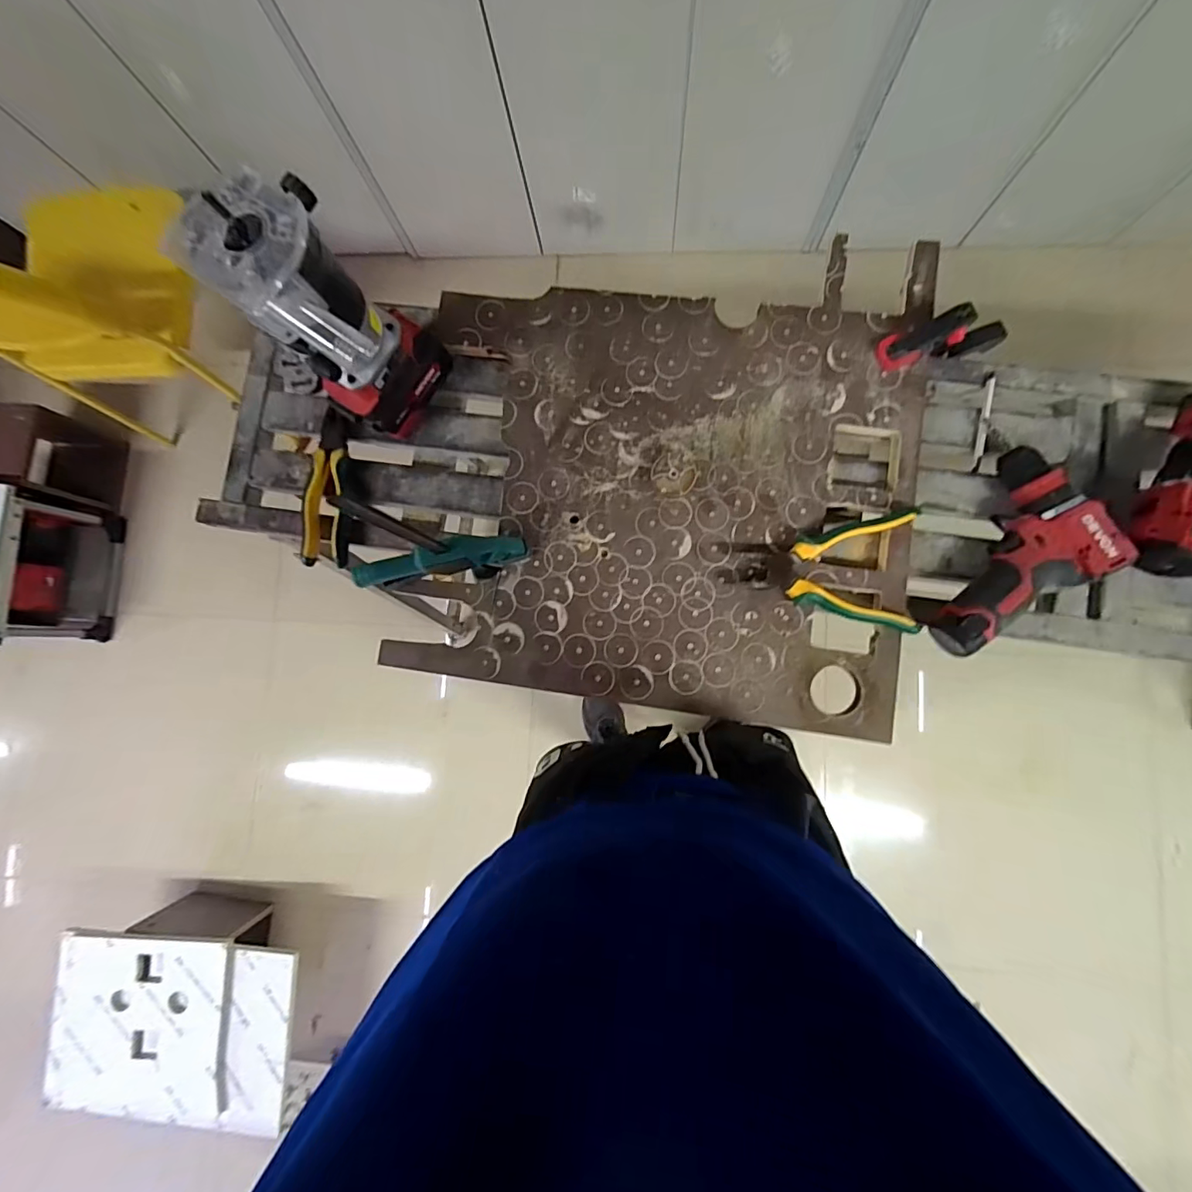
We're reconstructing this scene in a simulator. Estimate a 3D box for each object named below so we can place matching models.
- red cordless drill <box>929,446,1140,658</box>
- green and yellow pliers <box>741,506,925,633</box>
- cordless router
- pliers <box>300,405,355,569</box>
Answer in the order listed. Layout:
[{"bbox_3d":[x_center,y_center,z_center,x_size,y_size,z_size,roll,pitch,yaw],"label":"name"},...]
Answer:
[{"bbox_3d":[0.436,-0.029,0.514,0.119,0.057,0.219,25,87,5],"label":"red cordless drill"},{"bbox_3d":[0.237,-0.022,0.526,0.168,0.029,0.118,-2,85,4],"label":"green and yellow pliers"},{"bbox_3d":[-0.234,-0.244,0.486,0.108,0.249,0.100,3,86,4],"label":"cordless router"},{"bbox_3d":[-0.306,-0.124,0.591,0.054,0.019,0.177,2,85,4],"label":"pliers"}]

